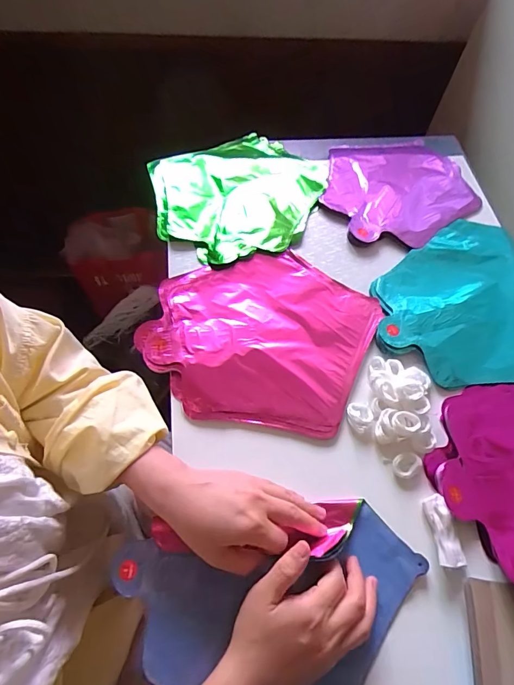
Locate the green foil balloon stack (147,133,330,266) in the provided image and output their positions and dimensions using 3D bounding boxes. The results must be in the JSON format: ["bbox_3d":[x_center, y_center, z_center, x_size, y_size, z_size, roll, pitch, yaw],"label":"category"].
[{"bbox_3d":[-0.020,-0.216,0.569,0.255,0.032,0.231,-25,67,-15],"label":"green foil balloon stack"}]

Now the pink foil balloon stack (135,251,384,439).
[{"bbox_3d":[0.002,-0.014,0.456,0.243,0.009,0.227,23,64,8],"label":"pink foil balloon stack"}]

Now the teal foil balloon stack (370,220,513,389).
[{"bbox_3d":[0.261,-0.060,0.500,0.230,0.014,0.240,-1,63,-4],"label":"teal foil balloon stack"}]

